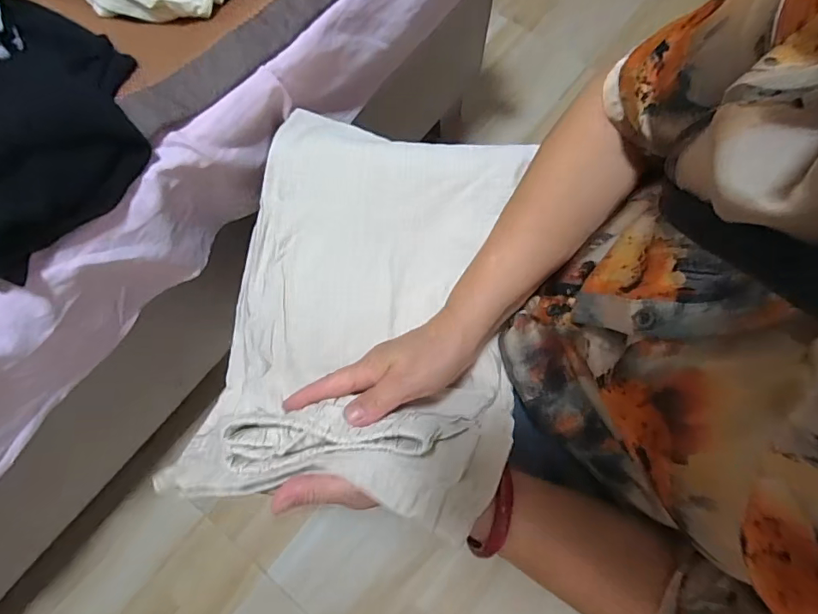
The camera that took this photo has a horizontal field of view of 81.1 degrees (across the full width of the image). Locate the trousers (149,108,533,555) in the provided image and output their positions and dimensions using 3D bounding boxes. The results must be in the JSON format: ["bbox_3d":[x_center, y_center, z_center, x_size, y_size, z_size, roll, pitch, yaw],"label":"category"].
[{"bbox_3d":[-0.031,-0.021,0.413,0.248,0.117,0.352,10,73,2],"label":"trousers"}]

